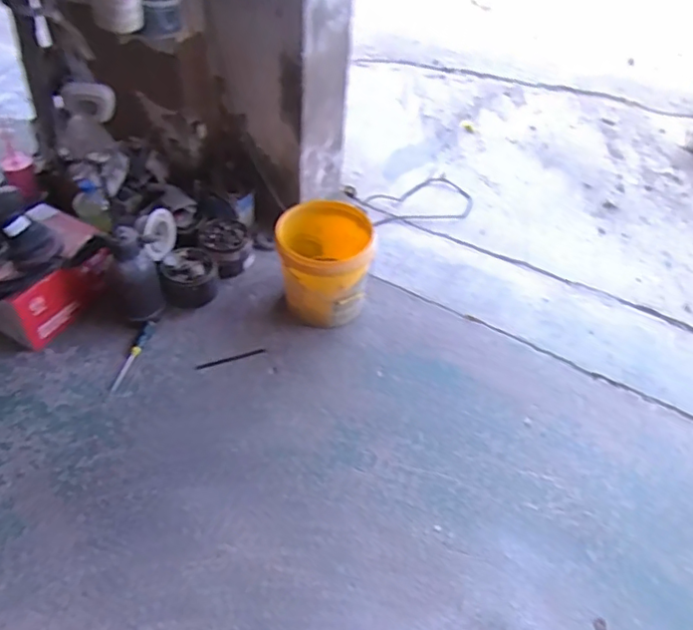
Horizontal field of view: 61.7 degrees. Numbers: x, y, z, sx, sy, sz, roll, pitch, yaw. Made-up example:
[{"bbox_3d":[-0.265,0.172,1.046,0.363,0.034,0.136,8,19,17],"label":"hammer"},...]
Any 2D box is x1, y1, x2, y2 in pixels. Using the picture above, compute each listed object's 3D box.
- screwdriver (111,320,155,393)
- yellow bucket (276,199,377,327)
[{"bbox_3d":[-0.549,0.102,1.499,0.031,0.029,0.230,10,44,3],"label":"screwdriver"},{"bbox_3d":[-0.057,-0.121,1.575,0.248,0.261,0.265,3,47,-3],"label":"yellow bucket"}]

